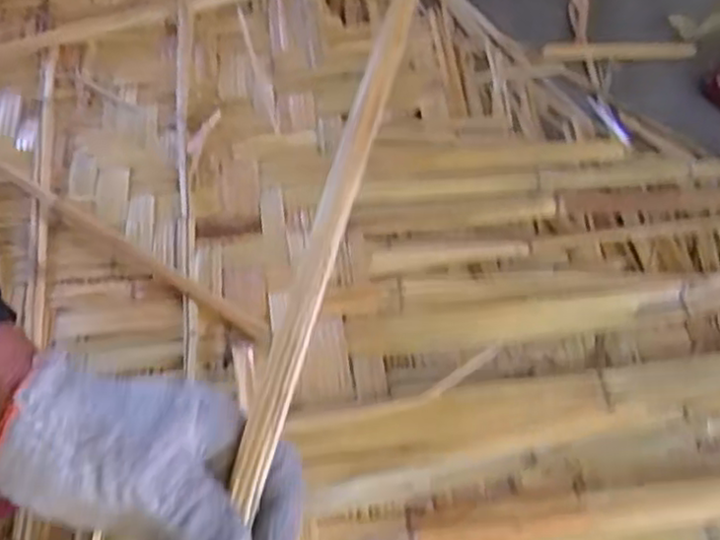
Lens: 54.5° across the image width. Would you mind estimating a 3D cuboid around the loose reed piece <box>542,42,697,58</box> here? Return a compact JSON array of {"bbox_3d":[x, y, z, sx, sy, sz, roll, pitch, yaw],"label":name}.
[{"bbox_3d":[0.245,-0.208,0.658,0.150,0.006,0.016,-4,59,-6],"label":"loose reed piece"}]

